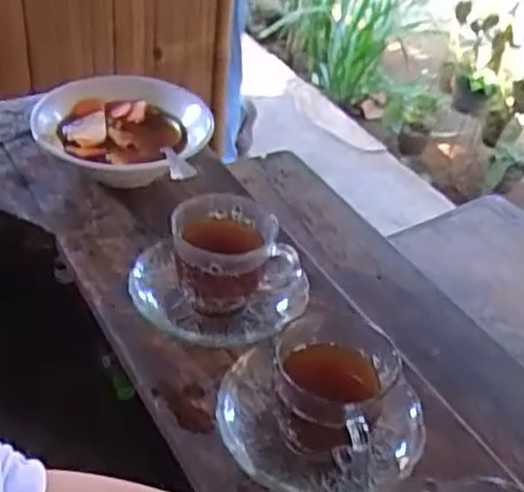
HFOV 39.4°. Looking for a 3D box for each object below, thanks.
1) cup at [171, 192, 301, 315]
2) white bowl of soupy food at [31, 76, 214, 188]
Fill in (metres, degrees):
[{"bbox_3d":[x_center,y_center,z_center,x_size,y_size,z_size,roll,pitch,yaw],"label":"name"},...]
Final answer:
[{"bbox_3d":[-0.030,0.011,0.587,0.084,0.073,0.084,5,38,-4],"label":"cup"},{"bbox_3d":[-0.139,-0.116,0.721,0.160,0.053,0.185,-3,39,-13],"label":"white bowl of soupy food"}]

